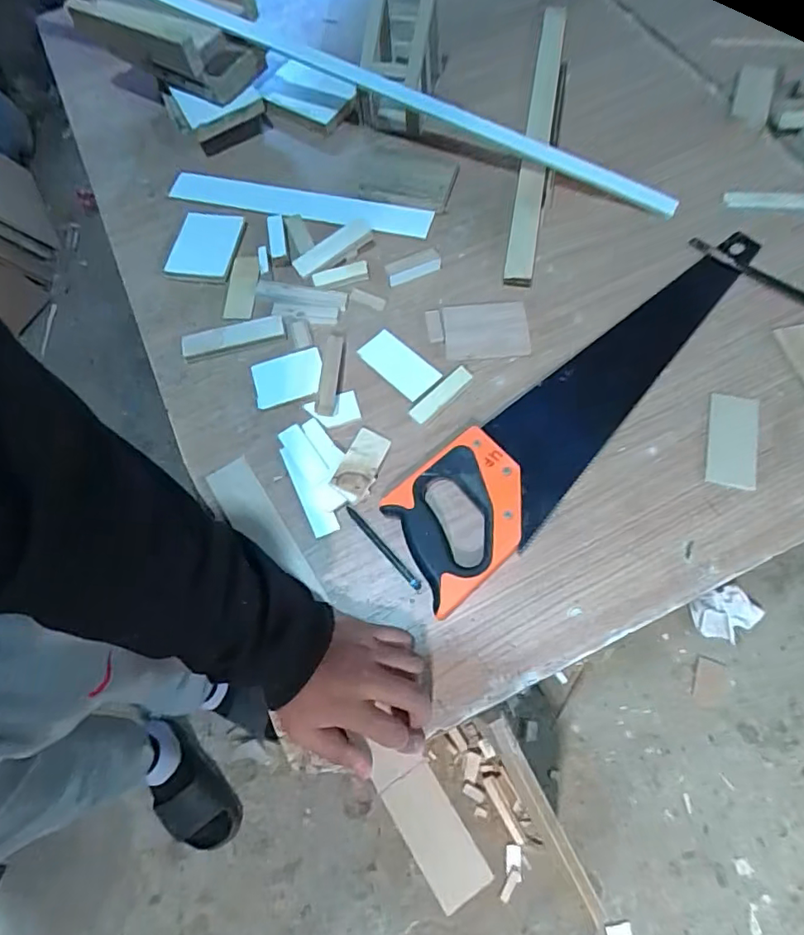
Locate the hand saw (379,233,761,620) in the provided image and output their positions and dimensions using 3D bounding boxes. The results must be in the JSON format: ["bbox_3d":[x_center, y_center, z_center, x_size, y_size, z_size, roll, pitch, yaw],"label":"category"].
[{"bbox_3d":[0.194,-0.072,0.539,0.502,0.020,0.114,-40,70,-12],"label":"hand saw"}]

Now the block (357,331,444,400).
[{"bbox_3d":[-0.004,-0.109,0.571,0.042,0.005,0.087,-42,70,-12],"label":"block"}]

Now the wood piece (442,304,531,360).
[{"bbox_3d":[0.089,-0.145,0.576,0.087,0.007,0.067,-2,67,4],"label":"wood piece"}]

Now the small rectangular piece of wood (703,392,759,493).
[{"bbox_3d":[0.313,-0.027,0.515,0.044,0.006,0.097,14,68,7],"label":"small rectangular piece of wood"}]

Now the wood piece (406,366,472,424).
[{"bbox_3d":[0.039,-0.074,0.548,0.074,0.007,0.020,-43,71,-13],"label":"wood piece"}]

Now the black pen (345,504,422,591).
[{"bbox_3d":[-0.017,0.073,0.499,0.009,0.006,0.099,-39,70,-11],"label":"black pen"}]

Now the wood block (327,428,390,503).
[{"bbox_3d":[-0.040,-0.003,0.523,0.036,0.009,0.073,18,70,11],"label":"wood block"}]

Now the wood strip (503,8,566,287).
[{"bbox_3d":[0.166,-0.412,0.669,0.031,0.015,0.449,5,71,18],"label":"wood strip"}]

